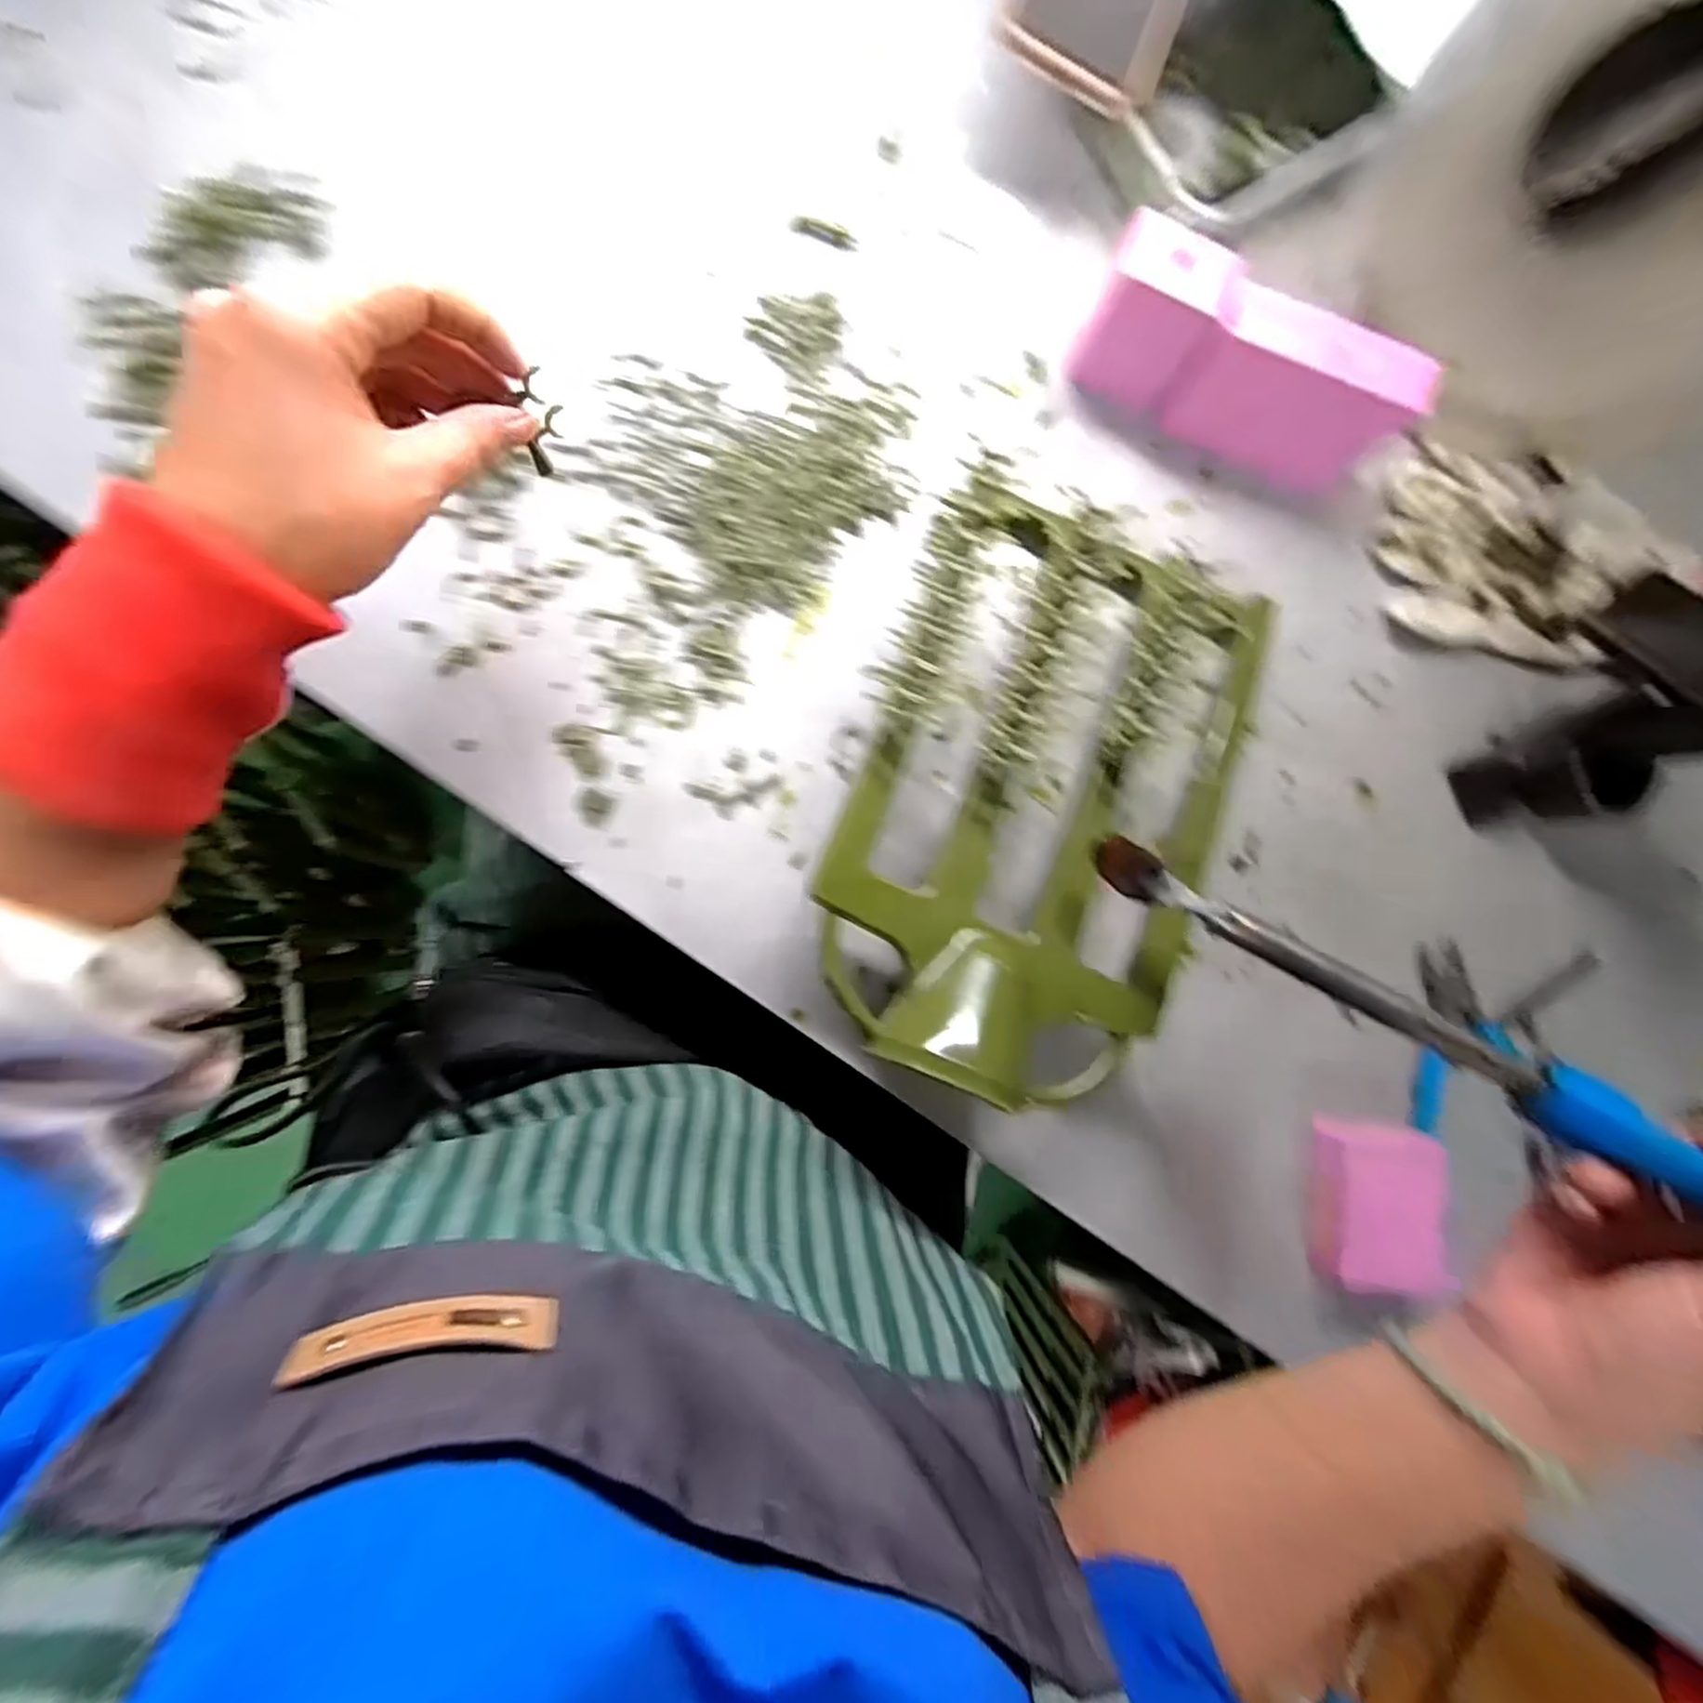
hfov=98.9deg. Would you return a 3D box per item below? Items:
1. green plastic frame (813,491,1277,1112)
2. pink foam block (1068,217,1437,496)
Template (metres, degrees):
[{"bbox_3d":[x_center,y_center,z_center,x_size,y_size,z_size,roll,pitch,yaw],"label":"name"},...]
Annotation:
[{"bbox_3d":[0.098,-0.027,0.356,0.189,0.065,0.285,20,83,-5],"label":"green plastic frame"},{"bbox_3d":[0.204,-0.255,0.384,0.164,0.073,0.040,23,83,-5],"label":"pink foam block"}]

